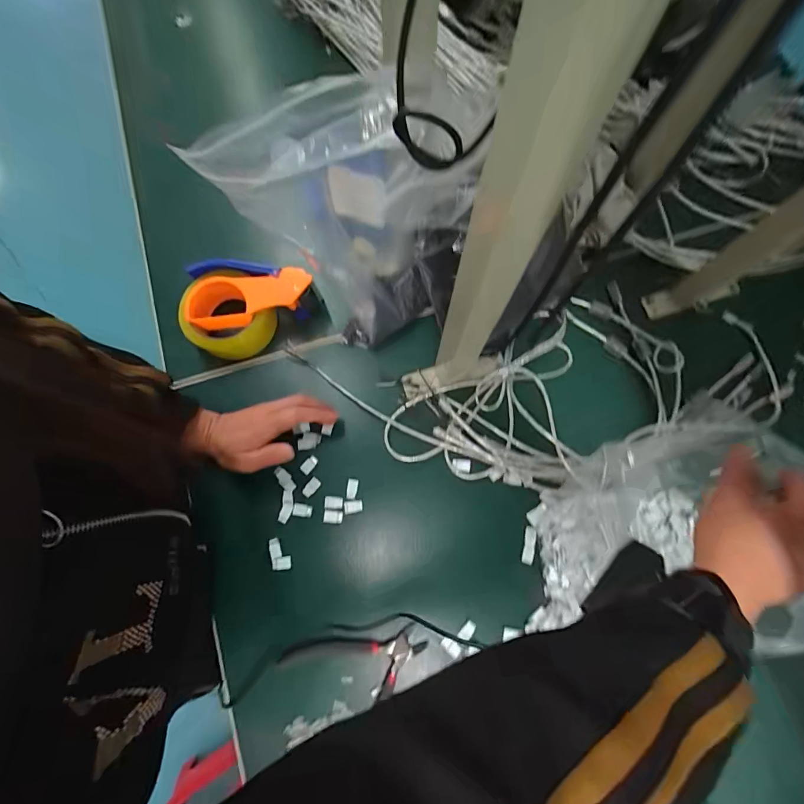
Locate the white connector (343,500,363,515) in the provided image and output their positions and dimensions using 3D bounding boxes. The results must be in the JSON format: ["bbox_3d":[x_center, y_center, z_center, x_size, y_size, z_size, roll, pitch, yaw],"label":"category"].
[{"bbox_3d":[-0.057,0.122,0.468,0.022,0.004,0.015,-12,78,-1],"label":"white connector"}]

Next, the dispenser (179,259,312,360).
[{"bbox_3d":[-0.187,-0.109,0.494,0.155,0.070,0.102,2,78,2],"label":"dispenser"}]

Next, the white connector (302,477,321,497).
[{"bbox_3d":[-0.106,0.100,0.470,0.013,0.004,0.023,39,79,10],"label":"white connector"}]

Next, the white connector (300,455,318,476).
[{"bbox_3d":[-0.110,0.074,0.476,0.012,0.004,0.023,40,79,10],"label":"white connector"}]

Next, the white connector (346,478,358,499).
[{"bbox_3d":[-0.058,0.102,0.472,0.012,0.004,0.024,11,88,3],"label":"white connector"}]

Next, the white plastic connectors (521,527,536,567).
[{"bbox_3d":[0.144,0.163,0.456,0.012,0.009,0.041,9,78,4],"label":"white plastic connectors"}]

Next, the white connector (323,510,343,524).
[{"bbox_3d":[-0.079,0.132,0.464,0.021,0.005,0.014,4,78,3],"label":"white connector"}]

